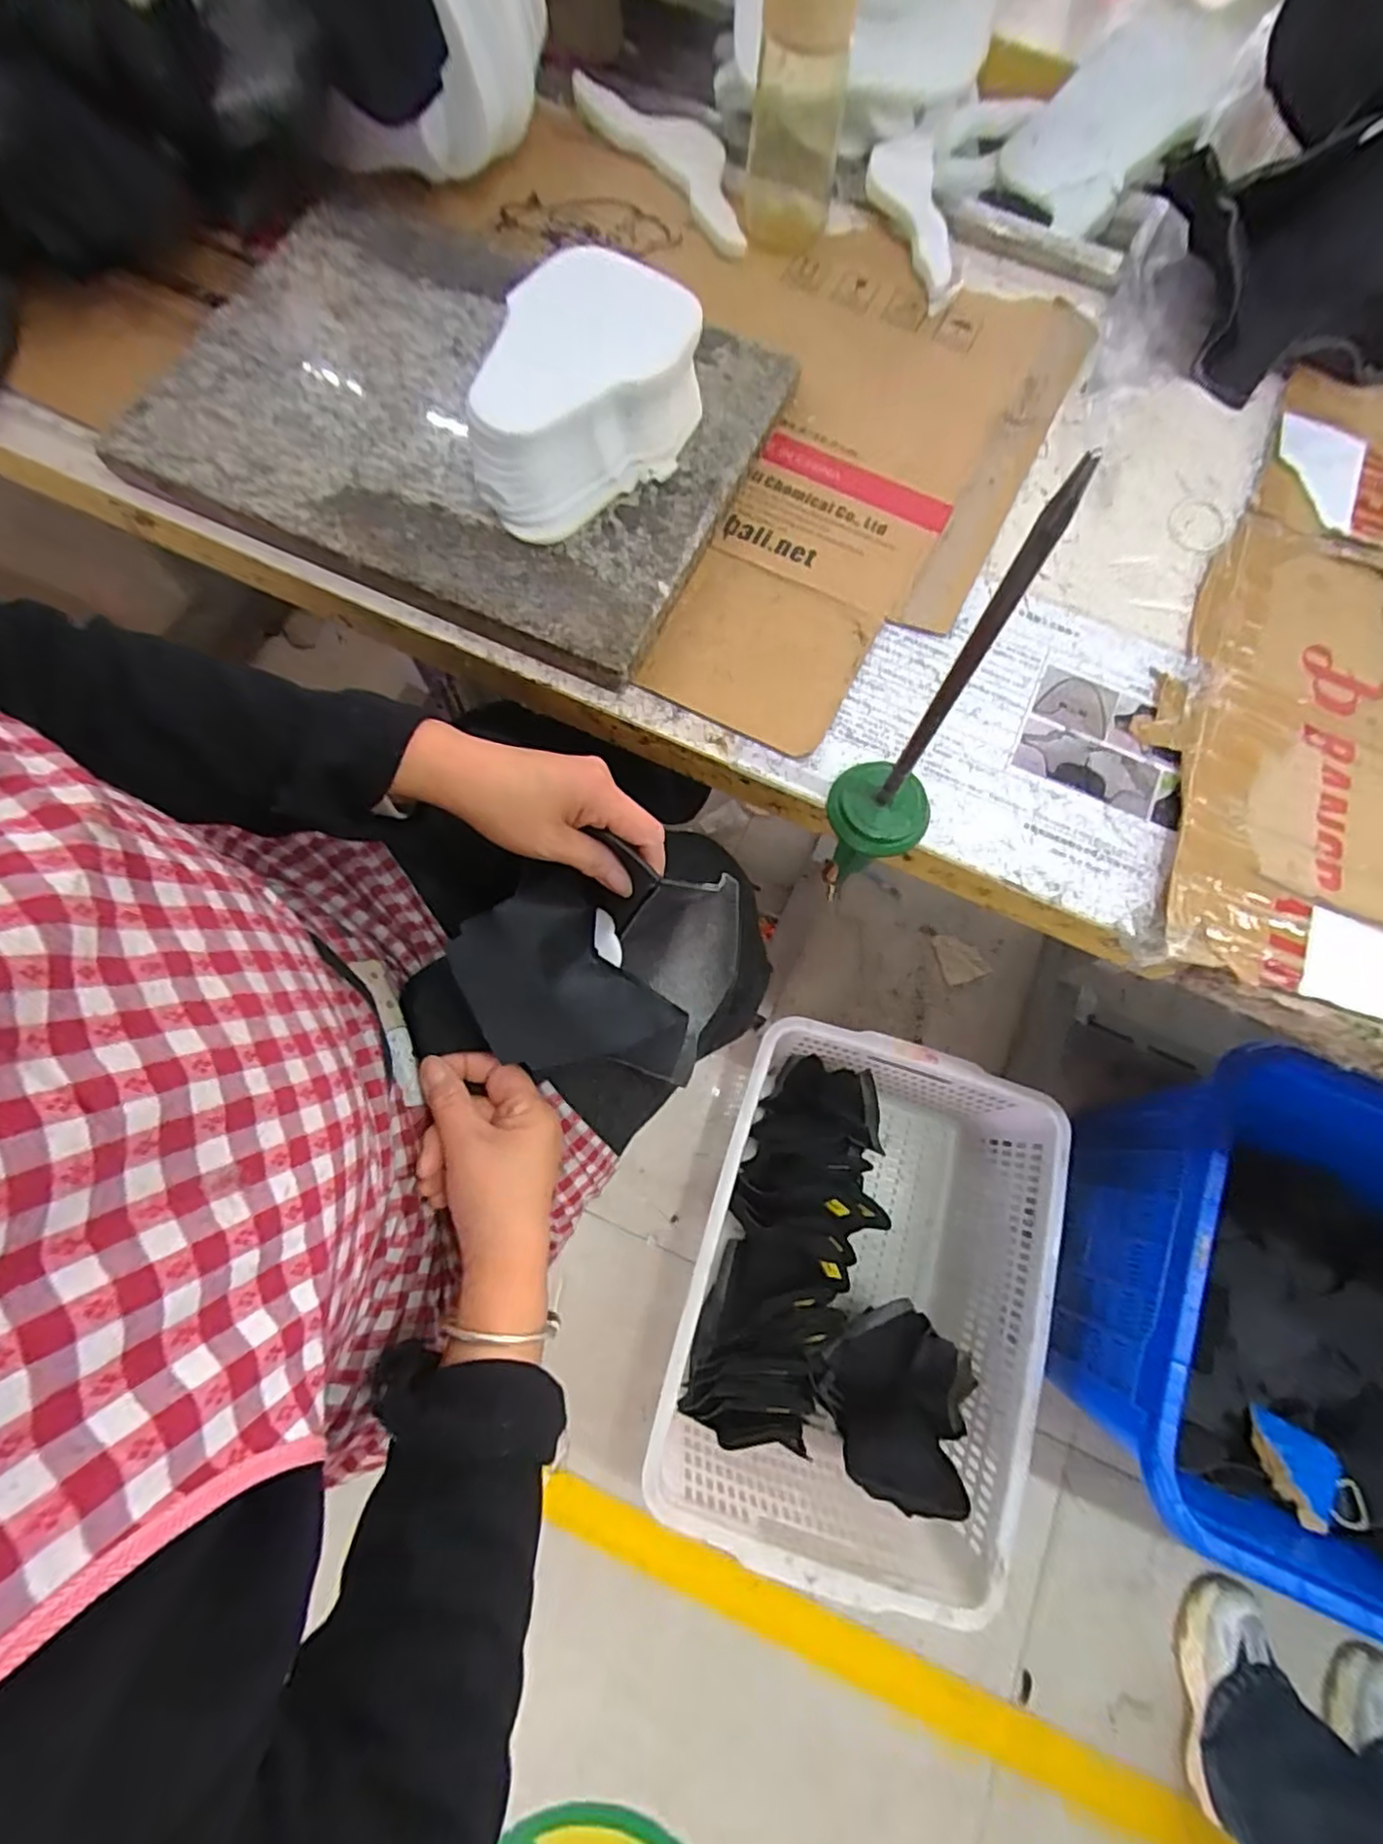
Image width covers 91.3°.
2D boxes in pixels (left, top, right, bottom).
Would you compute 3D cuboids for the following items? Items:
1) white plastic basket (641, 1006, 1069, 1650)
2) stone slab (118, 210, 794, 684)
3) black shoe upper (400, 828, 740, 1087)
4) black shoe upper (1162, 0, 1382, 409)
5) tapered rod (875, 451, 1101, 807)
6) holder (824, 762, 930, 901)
[{"bbox_3d":[0.217,0.466,0.914,0.410,0.251,0.570,18,74,3],"label":"white plastic basket"},{"bbox_3d":[-0.162,-0.361,0.483,0.405,0.037,0.290,23,75,4],"label":"stone slab"},{"bbox_3d":[-0.076,0.031,0.421,0.207,0.084,0.123,3,75,-1],"label":"black shoe upper"},{"bbox_3d":[0.484,-0.547,0.492,0.210,0.153,0.236,19,75,3],"label":"black shoe upper"},{"bbox_3d":[0.116,-0.100,0.316,0.014,0.239,0.009,44,77,10],"label":"tapered rod"},{"bbox_3d":[0.110,-0.061,0.434,0.064,0.070,0.059,1,75,-2],"label":"holder"}]

